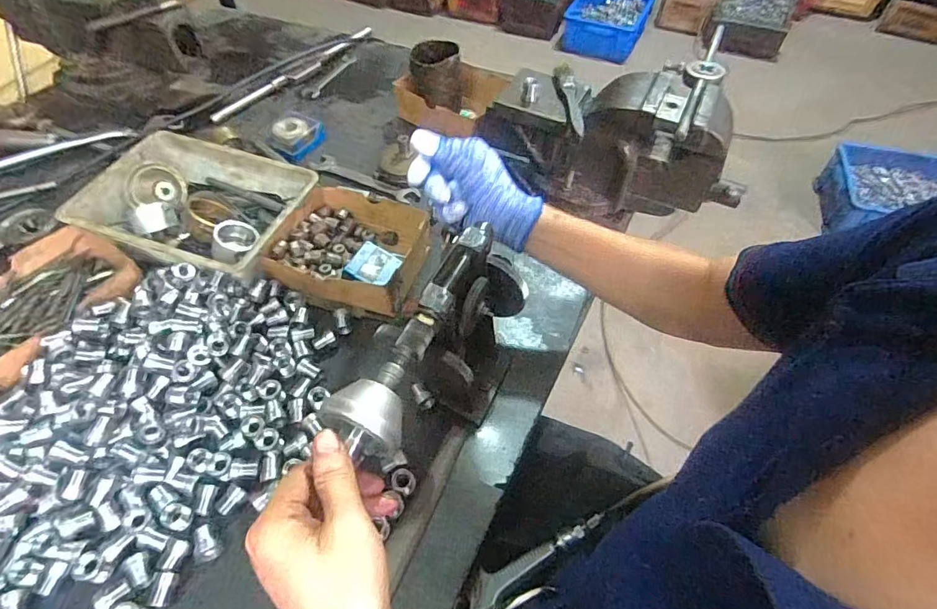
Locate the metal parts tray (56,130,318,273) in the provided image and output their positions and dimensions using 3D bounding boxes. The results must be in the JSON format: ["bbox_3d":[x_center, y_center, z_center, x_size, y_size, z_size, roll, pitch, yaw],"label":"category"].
[{"bbox_3d":[-0.326,-0.121,0.587,0.245,0.048,0.171,15,53,11],"label":"metal parts tray"}]

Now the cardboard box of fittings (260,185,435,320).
[{"bbox_3d":[-0.138,-0.073,0.586,0.177,0.053,0.154,10,53,7],"label":"cardboard box of fittings"}]

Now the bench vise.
[{"bbox_3d":[0.187,-0.216,0.635,0.317,0.145,0.145,12,53,9],"label":"bench vise"}]

